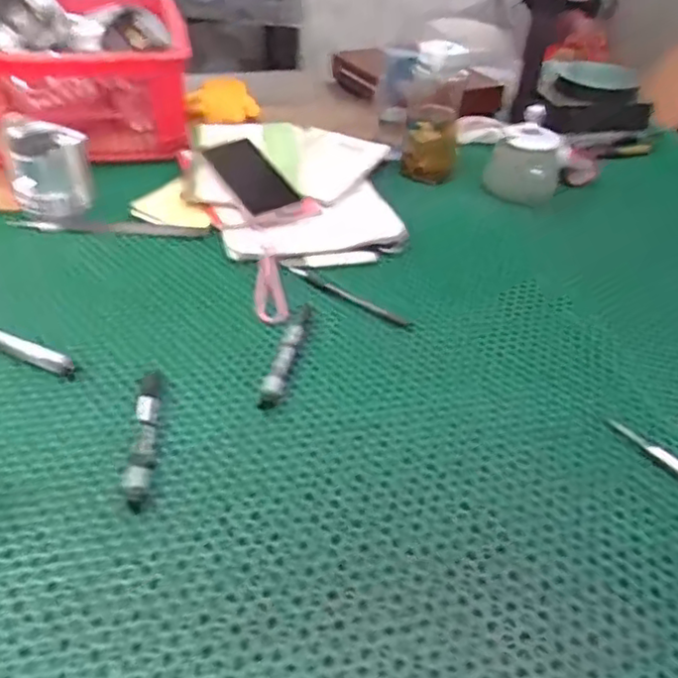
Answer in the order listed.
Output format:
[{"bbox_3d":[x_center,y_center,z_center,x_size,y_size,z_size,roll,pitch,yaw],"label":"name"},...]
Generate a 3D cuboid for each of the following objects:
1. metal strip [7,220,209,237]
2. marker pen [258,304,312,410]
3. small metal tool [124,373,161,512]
[{"bbox_3d":[-0.273,-0.131,0.812,0.228,0.011,0.027,0,39,-6],"label":"metal strip"},{"bbox_3d":[-0.048,0.007,0.652,0.020,0.020,0.157,9,36,6],"label":"marker pen"},{"bbox_3d":[-0.159,0.075,0.553,0.020,0.013,0.148,-1,37,-8],"label":"small metal tool"}]

